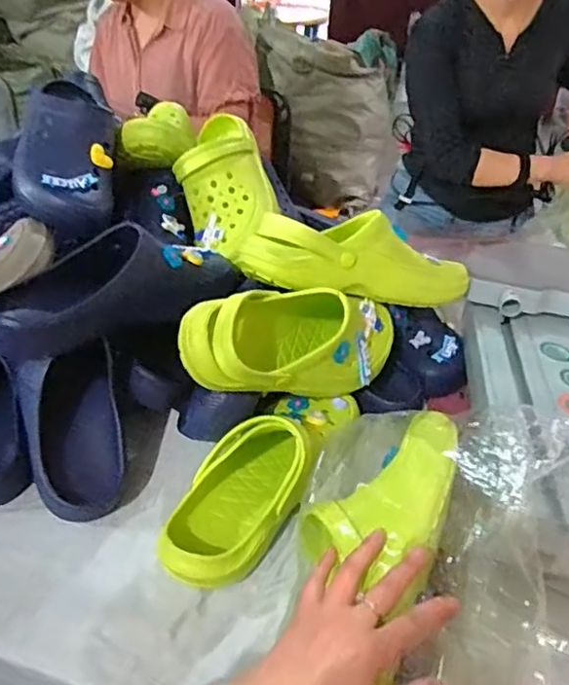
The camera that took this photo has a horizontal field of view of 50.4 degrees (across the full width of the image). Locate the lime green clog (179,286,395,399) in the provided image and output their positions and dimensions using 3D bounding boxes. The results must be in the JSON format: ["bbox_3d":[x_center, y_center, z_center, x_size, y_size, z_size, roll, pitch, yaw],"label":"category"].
[{"bbox_3d":[0.016,0.002,0.662,0.293,0.107,0.104,-3,-3,-40],"label":"lime green clog"}]

